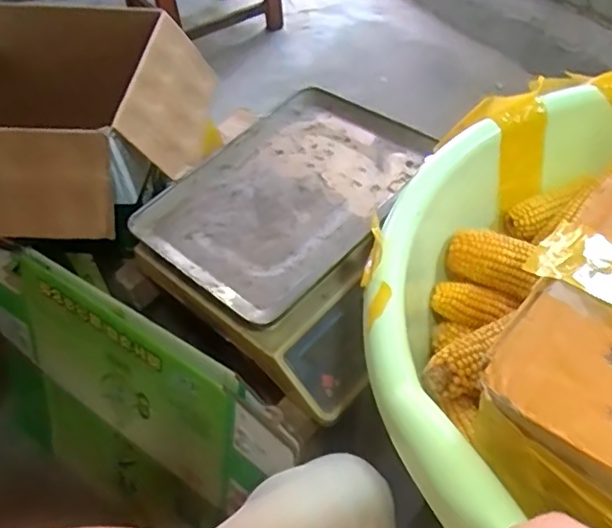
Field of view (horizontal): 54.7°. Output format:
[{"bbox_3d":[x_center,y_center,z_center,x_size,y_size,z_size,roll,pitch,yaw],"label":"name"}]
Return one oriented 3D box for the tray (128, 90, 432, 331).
[{"bbox_3d":[-0.017,-0.085,0.707,0.233,0.038,0.328,35,61,28],"label":"tray"}]

